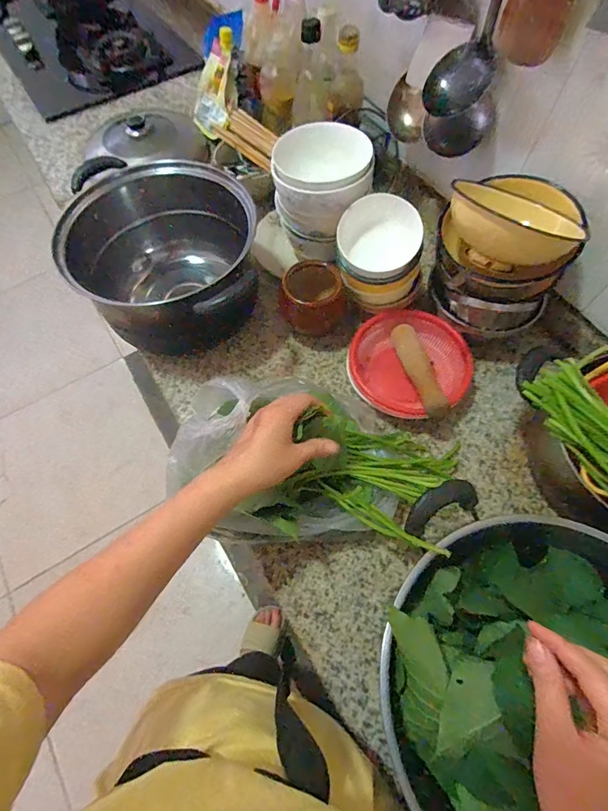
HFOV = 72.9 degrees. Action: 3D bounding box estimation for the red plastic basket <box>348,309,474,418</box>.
[{"bbox_3d":[0.156,-0.067,0.622,0.169,0.070,0.159,0,64,1],"label":"red plastic basket"}]

